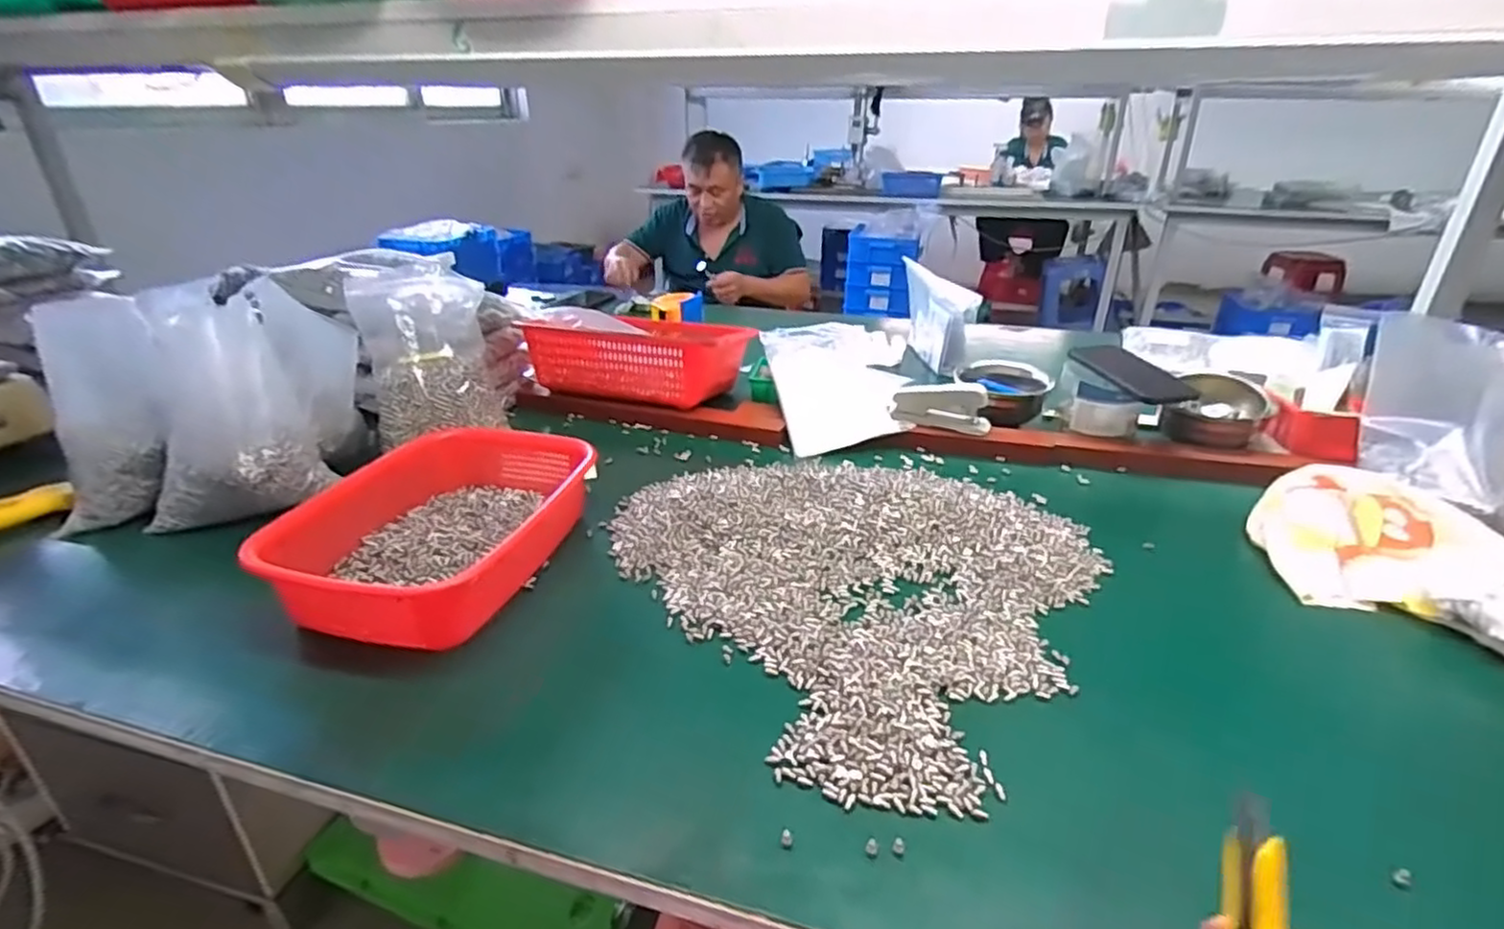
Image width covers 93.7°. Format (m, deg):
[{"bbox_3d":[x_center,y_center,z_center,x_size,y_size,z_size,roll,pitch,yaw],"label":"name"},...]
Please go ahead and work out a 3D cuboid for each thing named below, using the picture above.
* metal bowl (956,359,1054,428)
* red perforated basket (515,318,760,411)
[{"bbox_3d":[0.340,-0.094,0.948,0.110,0.070,0.109,-2,27,1],"label":"metal bowl"},{"bbox_3d":[-0.163,-0.161,1.035,0.284,0.090,0.177,9,29,21],"label":"red perforated basket"}]

